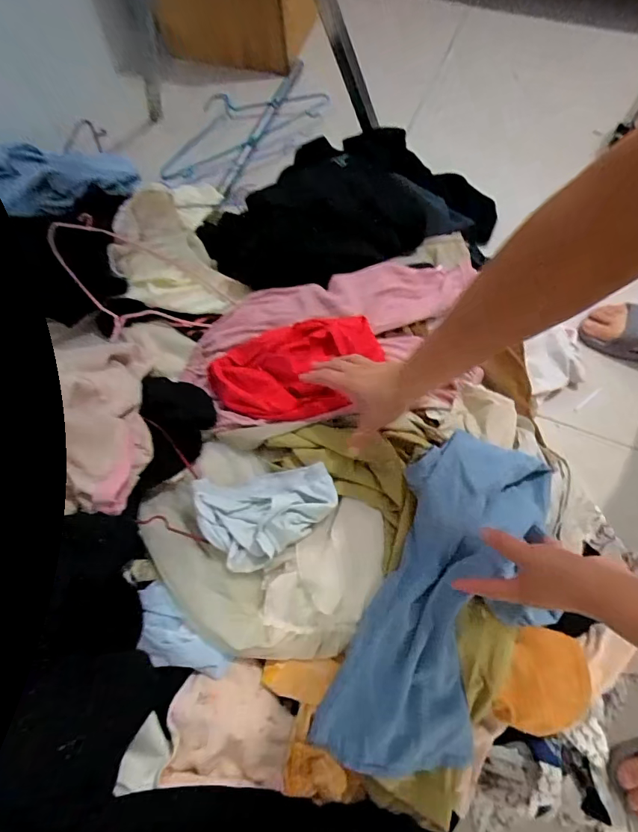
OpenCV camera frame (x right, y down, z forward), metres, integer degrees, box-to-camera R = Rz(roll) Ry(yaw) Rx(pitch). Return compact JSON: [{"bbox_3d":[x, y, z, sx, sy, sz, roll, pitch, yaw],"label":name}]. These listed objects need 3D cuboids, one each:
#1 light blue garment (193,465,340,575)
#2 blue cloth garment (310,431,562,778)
[{"bbox_3d":[-0.066,0.123,0.550,0.172,0.062,0.115,-12,68,-3],"label":"light blue garment"},{"bbox_3d":[0.148,0.228,0.514,0.177,0.077,0.406,23,85,11],"label":"blue cloth garment"}]

